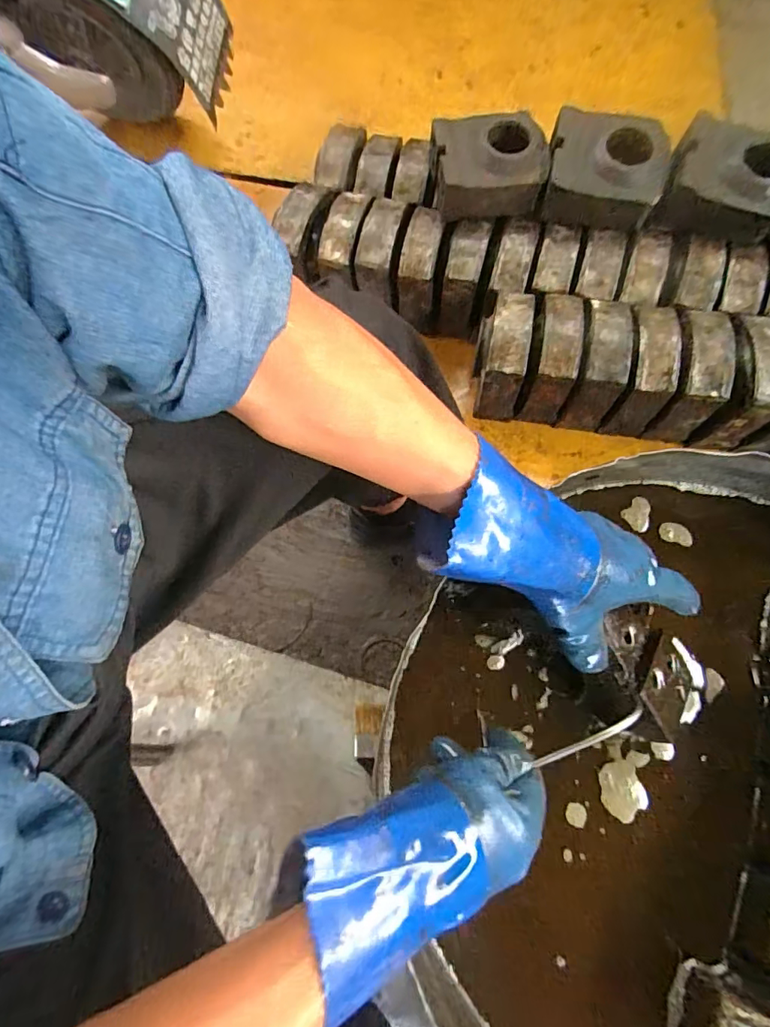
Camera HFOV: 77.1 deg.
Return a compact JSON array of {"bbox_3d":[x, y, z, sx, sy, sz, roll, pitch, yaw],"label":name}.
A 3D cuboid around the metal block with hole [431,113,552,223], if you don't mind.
[{"bbox_3d":[0.170,-0.574,0.811,0.187,0.086,0.137,7,74,6],"label":"metal block with hole"}]

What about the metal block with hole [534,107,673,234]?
[{"bbox_3d":[0.362,-0.569,0.813,0.187,0.089,0.167,6,73,5],"label":"metal block with hole"}]

